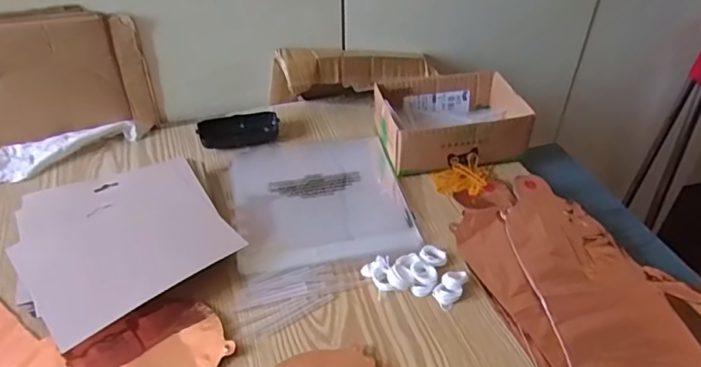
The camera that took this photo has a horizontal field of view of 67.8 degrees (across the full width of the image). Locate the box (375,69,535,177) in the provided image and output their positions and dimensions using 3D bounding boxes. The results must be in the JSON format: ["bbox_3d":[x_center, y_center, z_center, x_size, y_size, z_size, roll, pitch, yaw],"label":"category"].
[{"bbox_3d":[0.131,-0.083,0.701,0.177,0.067,0.132,-8,41,-9],"label":"box"}]

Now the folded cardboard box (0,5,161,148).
[{"bbox_3d":[-0.413,-0.131,0.678,0.277,0.176,0.022,-10,41,-11],"label":"folded cardboard box"}]

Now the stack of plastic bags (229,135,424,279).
[{"bbox_3d":[-0.039,0.012,0.636,0.205,0.008,0.228,-7,40,-8],"label":"stack of plastic bags"}]

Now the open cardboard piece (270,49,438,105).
[{"bbox_3d":[0.007,-0.167,0.790,0.251,0.080,0.069,-12,41,-14],"label":"open cardboard piece"}]

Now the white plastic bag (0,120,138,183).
[{"bbox_3d":[-0.385,-0.051,0.702,0.182,0.024,0.075,-14,42,-16],"label":"white plastic bag"}]

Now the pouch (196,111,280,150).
[{"bbox_3d":[-0.153,-0.073,0.724,0.107,0.027,0.044,-13,42,-15],"label":"pouch"}]

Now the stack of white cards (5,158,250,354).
[{"bbox_3d":[-0.257,0.051,0.574,0.200,0.035,0.209,-30,48,-31],"label":"stack of white cards"}]

